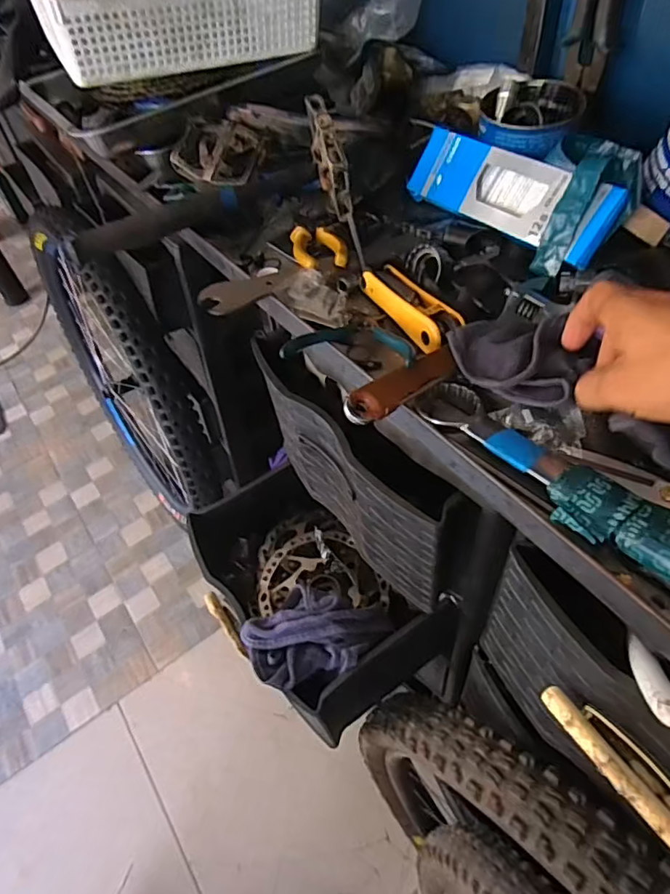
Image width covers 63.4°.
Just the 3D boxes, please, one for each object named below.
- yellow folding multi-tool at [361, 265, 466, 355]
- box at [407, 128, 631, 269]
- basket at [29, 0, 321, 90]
[{"bbox_3d":[0.066,-0.128,0.481,0.036,0.030,0.125,-25,53,-13],"label":"yellow folding multi-tool"},{"bbox_3d":[0.164,-0.250,0.530,0.030,0.072,0.234,10,26,-46],"label":"box"},{"bbox_3d":[-0.204,-0.573,0.700,0.329,0.085,0.251,-25,53,-13],"label":"basket"}]

